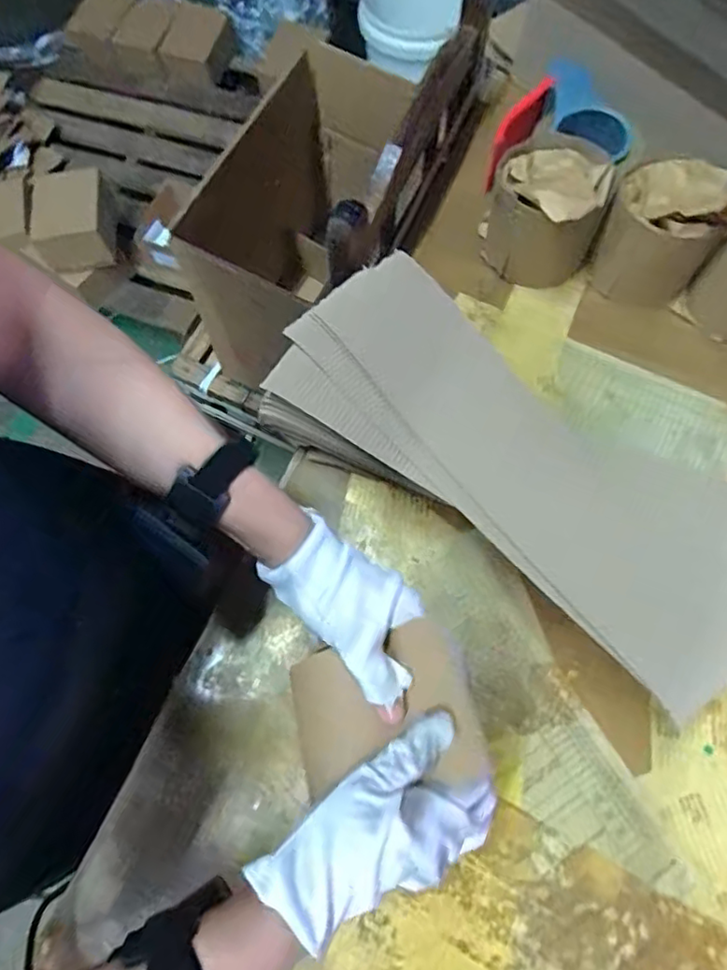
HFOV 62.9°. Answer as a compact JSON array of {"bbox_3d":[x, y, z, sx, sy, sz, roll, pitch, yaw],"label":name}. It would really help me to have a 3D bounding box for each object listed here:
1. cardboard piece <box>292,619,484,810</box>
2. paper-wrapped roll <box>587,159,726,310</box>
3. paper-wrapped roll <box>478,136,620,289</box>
[{"bbox_3d":[0.010,0.142,0.375,0.114,0.011,0.089,-15,71,12],"label":"cardboard piece"},{"bbox_3d":[0.269,-0.232,0.551,0.089,0.106,0.086,-1,69,3],"label":"paper-wrapped roll"},{"bbox_3d":[0.173,-0.261,0.571,0.101,0.101,0.100,-1,69,3],"label":"paper-wrapped roll"}]

